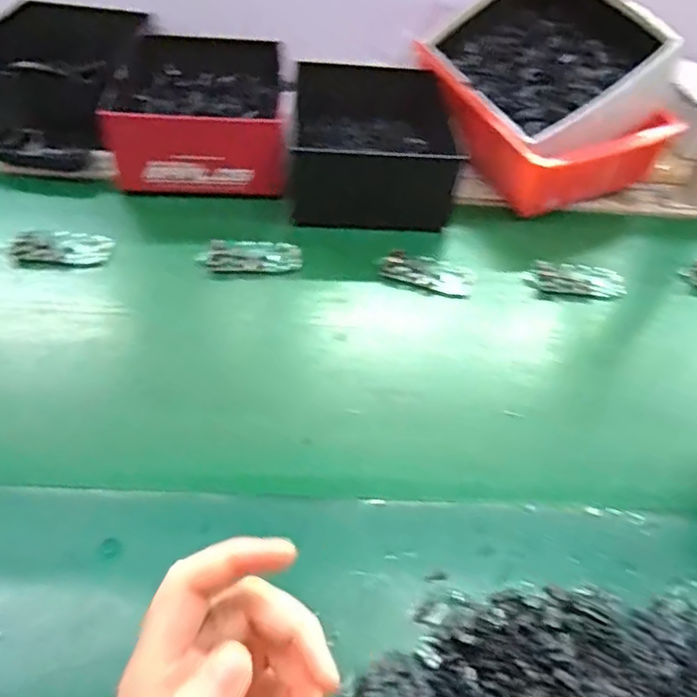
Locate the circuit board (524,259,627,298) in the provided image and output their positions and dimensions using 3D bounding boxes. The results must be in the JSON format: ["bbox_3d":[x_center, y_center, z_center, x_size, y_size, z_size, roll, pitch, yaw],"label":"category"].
[{"bbox_3d":[0.241,-0.073,0.639,0.104,0.008,0.039,1,65,-4],"label":"circuit board"}]

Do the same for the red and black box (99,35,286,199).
[{"bbox_3d":[-0.181,-0.299,0.743,0.193,0.088,0.258,-2,48,-7],"label":"red and black box"}]

